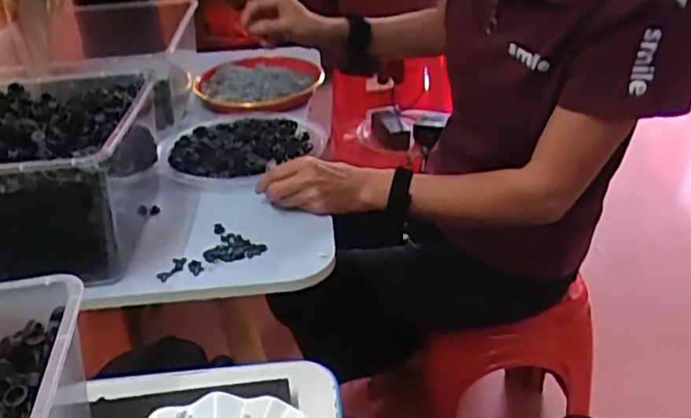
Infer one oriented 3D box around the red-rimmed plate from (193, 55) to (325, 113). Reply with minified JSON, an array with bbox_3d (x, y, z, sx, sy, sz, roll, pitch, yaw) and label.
[{"bbox_3d":[-0.151,-0.232,1.139,0.211,0.048,0.261,-1,32,3],"label":"red-rimmed plate"}]

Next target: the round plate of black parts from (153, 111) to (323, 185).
[{"bbox_3d":[-0.147,-0.098,0.916,0.227,0.029,0.245,-6,32,-5],"label":"round plate of black parts"}]

